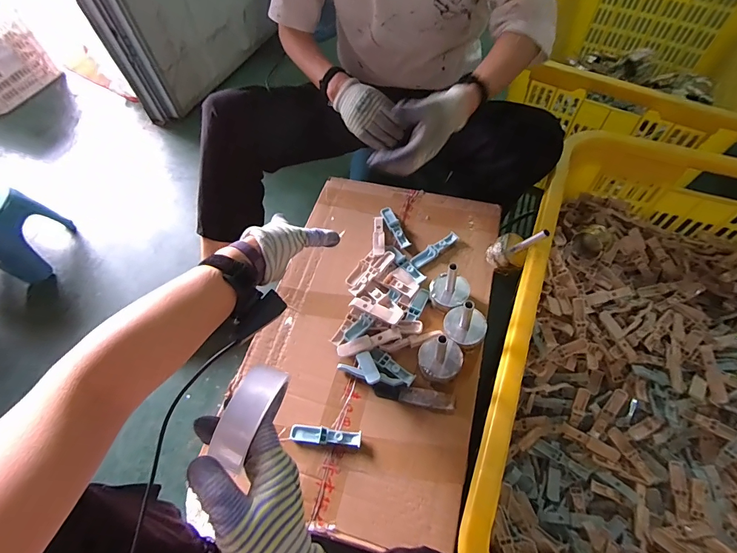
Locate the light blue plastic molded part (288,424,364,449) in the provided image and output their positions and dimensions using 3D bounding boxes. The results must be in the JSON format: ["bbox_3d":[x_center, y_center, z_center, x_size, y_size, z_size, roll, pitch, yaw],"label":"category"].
[{"bbox_3d":[-0.059,0.219,0.517,0.098,0.010,0.023,4,60,5],"label":"light blue plastic molded part"}]

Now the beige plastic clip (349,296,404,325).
[{"bbox_3d":[0.014,0.049,0.589,0.093,0.014,0.035,16,60,36],"label":"beige plastic clip"}]

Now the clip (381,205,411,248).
[{"bbox_3d":[0.046,-0.089,0.669,0.022,0.010,0.092,-19,60,-7],"label":"clip"}]

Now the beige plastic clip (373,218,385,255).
[{"bbox_3d":[0.019,-0.073,0.660,0.019,0.010,0.084,-1,60,3],"label":"beige plastic clip"}]

